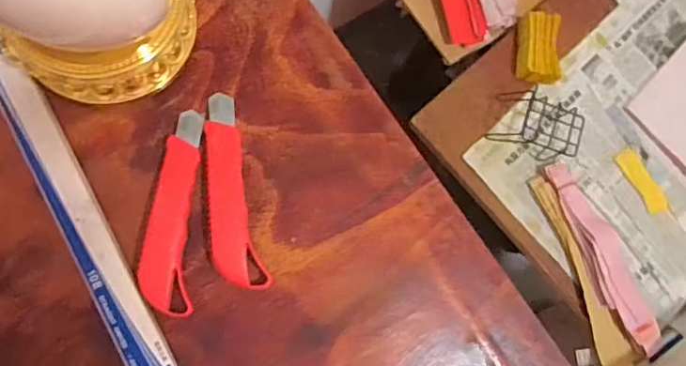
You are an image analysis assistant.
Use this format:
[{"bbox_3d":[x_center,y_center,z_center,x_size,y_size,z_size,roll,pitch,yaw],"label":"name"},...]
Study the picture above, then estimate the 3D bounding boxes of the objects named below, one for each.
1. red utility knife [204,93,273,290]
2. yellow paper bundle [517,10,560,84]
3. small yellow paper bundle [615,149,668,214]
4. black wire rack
[{"bbox_3d":[-0.085,0.004,0.445,0.035,0.023,0.151,-9,79,-12],"label":"red utility knife"},{"bbox_3d":[0.295,-0.201,0.892,0.059,0.042,0.110,6,76,-9],"label":"yellow paper bundle"},{"bbox_3d":[0.456,-0.002,0.903,0.034,0.007,0.107,-30,84,-15],"label":"small yellow paper bundle"},{"bbox_3d":[0.283,-0.086,0.859,0.119,0.054,0.081,25,74,-4],"label":"black wire rack"}]

